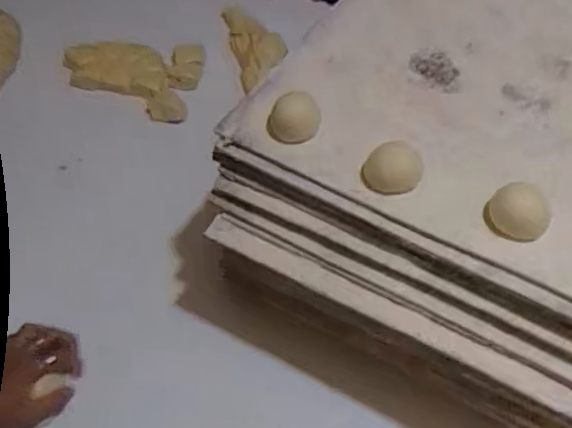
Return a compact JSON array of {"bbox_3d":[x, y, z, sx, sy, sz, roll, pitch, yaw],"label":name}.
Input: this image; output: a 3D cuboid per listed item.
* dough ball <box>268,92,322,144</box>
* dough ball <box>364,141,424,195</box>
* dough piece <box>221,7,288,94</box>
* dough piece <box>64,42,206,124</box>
[{"bbox_3d":[0.007,-0.089,0.565,0.047,0.027,0.049,2,52,-3],"label":"dough ball"},{"bbox_3d":[0.095,-0.040,0.530,0.049,0.025,0.042,18,53,10],"label":"dough ball"},{"bbox_3d":[-0.053,-0.286,1.006,0.082,0.040,0.188,-10,54,-12],"label":"dough piece"},{"bbox_3d":[-0.226,-0.238,0.944,0.228,0.044,0.164,22,54,13],"label":"dough piece"}]

